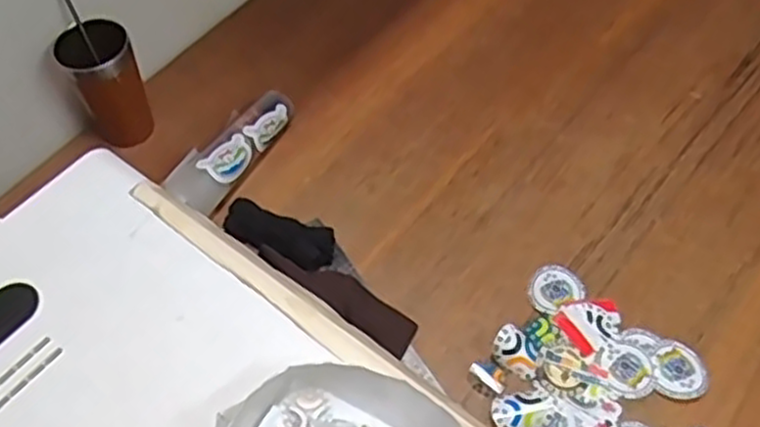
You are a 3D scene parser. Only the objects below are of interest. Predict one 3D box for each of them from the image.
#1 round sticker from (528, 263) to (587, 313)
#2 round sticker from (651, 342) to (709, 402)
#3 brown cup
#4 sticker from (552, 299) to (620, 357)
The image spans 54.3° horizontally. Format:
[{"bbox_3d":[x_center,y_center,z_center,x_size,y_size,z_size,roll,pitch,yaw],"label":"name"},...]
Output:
[{"bbox_3d":[0.188,0.080,0.801,0.056,0.006,0.050,-27,60,-16],"label":"round sticker"},{"bbox_3d":[0.302,0.158,0.745,0.050,0.007,0.058,2,57,3],"label":"round sticker"},{"bbox_3d":[-0.320,-0.151,0.890,0.078,0.147,0.080,-1,57,1],"label":"brown cup"},{"bbox_3d":[0.221,0.113,0.777,0.072,0.006,0.057,-24,57,-22],"label":"sticker"}]

